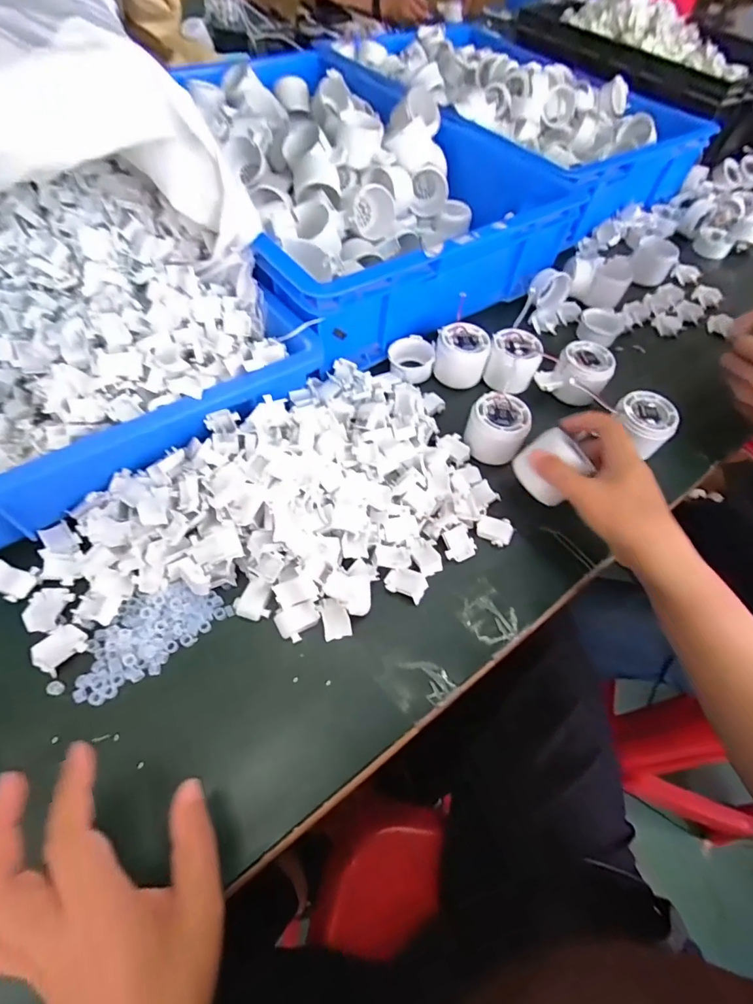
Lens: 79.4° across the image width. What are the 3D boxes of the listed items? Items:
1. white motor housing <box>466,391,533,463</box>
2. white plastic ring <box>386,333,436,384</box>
[{"bbox_3d":[0.122,-0.076,0.460,0.055,0.037,0.064,25,58,10],"label":"white motor housing"},{"bbox_3d":[0.041,-0.167,0.531,0.053,0.026,0.053,3,57,-4],"label":"white plastic ring"}]

